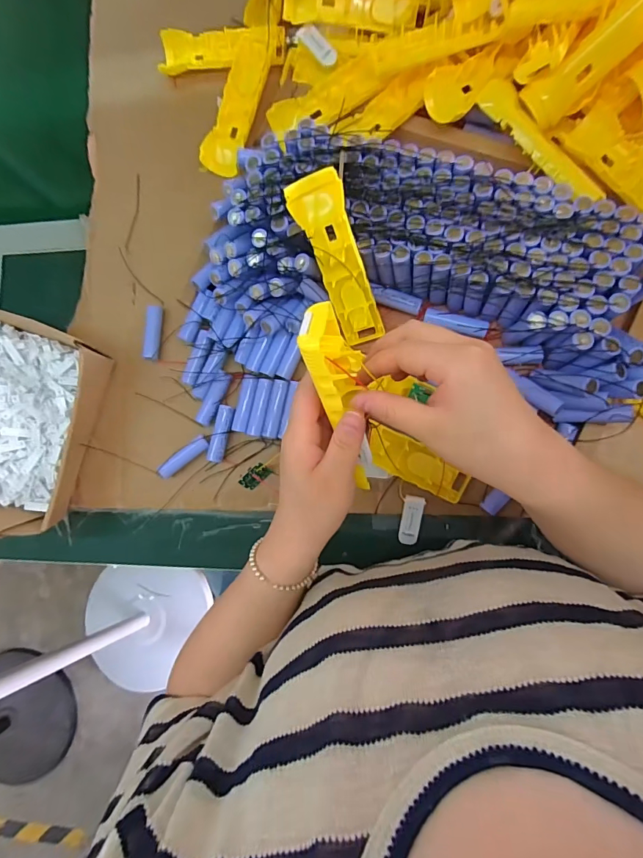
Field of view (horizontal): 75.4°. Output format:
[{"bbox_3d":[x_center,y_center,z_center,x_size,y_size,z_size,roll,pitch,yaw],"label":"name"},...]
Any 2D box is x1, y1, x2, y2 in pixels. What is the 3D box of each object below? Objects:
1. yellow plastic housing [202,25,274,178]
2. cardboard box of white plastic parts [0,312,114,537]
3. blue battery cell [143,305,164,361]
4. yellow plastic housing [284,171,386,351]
[{"bbox_3d":[-0.099,-0.407,0.512,0.047,0.023,0.186,16,87,7],"label":"yellow plastic housing"},{"bbox_3d":[-0.378,-0.013,0.495,0.236,0.062,0.234,19,88,7],"label":"cardboard box of white plastic parts"},{"bbox_3d":[-0.202,-0.117,0.502,0.017,0.018,0.064,7,86,6],"label":"blue battery cell"},{"bbox_3d":[0.018,-0.160,0.412,0.045,0.022,0.162,-23,121,3],"label":"yellow plastic housing"}]

